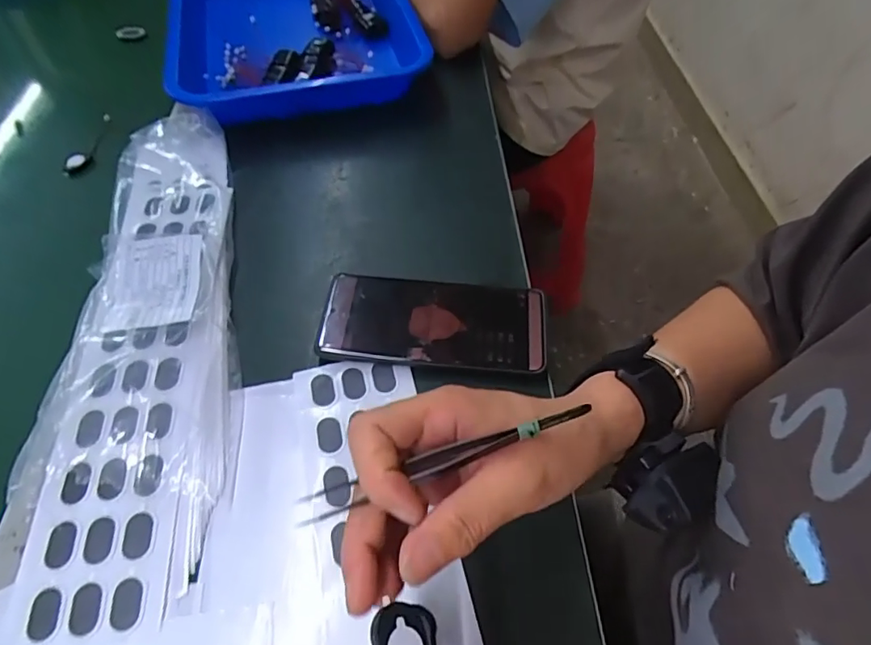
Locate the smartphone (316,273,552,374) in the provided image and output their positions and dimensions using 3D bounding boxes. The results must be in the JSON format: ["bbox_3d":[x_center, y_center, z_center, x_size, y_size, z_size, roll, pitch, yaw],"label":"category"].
[{"bbox_3d":[-0.002,0.000,0.385,0.161,0.011,0.073,4,54,2],"label":"smartphone"}]

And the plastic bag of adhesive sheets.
[{"bbox_3d":[-0.211,-0.027,0.392,0.120,0.030,0.408,-6,54,-5],"label":"plastic bag of adhesive sheets"}]

